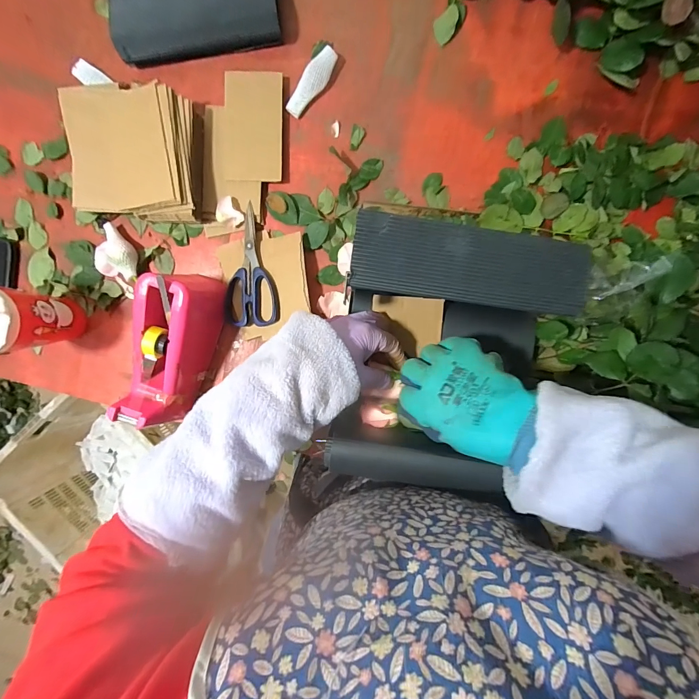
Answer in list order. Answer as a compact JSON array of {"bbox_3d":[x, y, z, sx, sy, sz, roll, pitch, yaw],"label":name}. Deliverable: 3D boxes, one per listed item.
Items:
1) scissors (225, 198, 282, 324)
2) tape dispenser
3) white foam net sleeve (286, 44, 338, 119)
[{"bbox_3d":[-0.136,-0.112,0.485,0.081,0.015,0.157,-1,97,4],"label":"scissors"},{"bbox_3d":[-0.231,0.000,0.466,0.073,0.098,0.198,17,98,2],"label":"tape dispenser"},{"bbox_3d":[-0.048,-0.350,0.470,0.027,0.025,0.089,43,98,-2],"label":"white foam net sleeve"}]

